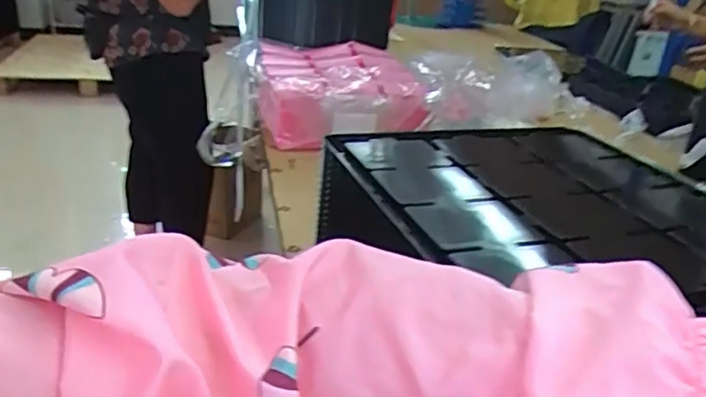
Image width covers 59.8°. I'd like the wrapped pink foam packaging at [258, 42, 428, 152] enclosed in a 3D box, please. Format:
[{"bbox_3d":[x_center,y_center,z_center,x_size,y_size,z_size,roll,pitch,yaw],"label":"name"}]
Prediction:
[{"bbox_3d":[-0.041,-0.226,1.297,0.340,0.126,0.348,2,25,-4],"label":"wrapped pink foam packaging"}]

